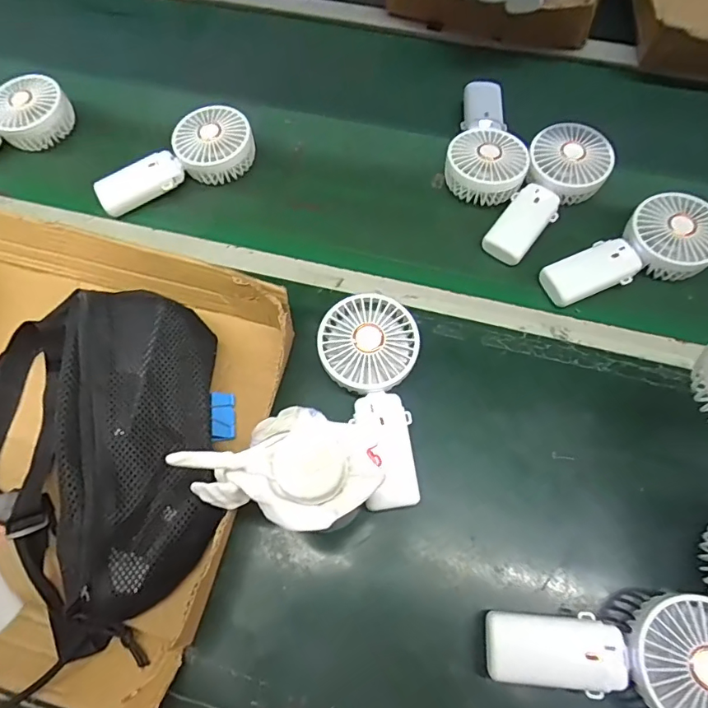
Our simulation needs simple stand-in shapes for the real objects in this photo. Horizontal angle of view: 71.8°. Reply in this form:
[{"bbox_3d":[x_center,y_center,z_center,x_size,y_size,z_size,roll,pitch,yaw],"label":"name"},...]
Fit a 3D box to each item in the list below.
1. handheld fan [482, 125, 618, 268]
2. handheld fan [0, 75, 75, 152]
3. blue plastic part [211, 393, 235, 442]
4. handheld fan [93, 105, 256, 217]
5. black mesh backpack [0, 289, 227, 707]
[{"bbox_3d":[0.213,-0.172,0.541,0.087,0.057,0.178,31,71,13],"label":"handheld fan"},{"bbox_3d":[-0.432,-0.269,0.586,0.185,0.051,0.069,-25,66,-8],"label":"handheld fan"},{"bbox_3d":[-0.119,0.057,0.440,0.022,0.010,0.045,8,64,-30],"label":"blue plastic part"},{"bbox_3d":[-0.204,-0.222,0.557,0.184,0.040,0.078,-23,69,-8],"label":"handheld fan"},{"bbox_3d":[-0.230,0.090,0.395,0.238,0.076,0.292,-11,65,-2],"label":"black mesh backpack"}]

